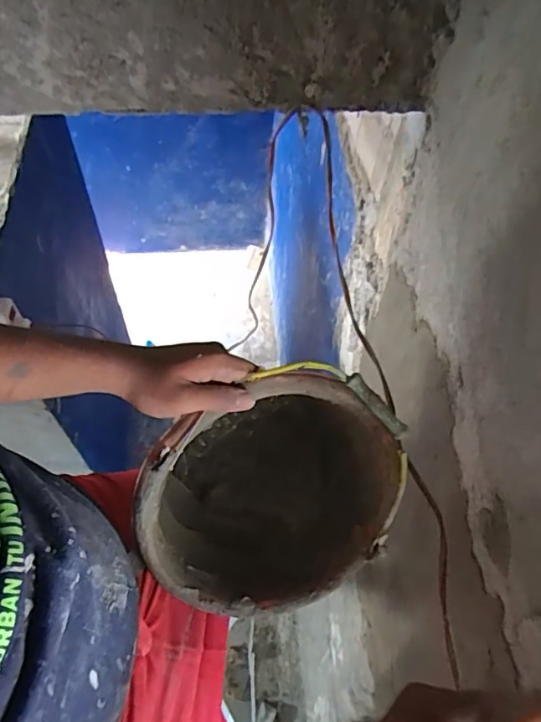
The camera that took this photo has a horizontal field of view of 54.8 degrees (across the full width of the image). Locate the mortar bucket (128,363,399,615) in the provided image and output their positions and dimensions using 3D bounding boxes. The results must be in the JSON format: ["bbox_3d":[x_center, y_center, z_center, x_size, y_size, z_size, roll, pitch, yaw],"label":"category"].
[{"bbox_3d":[-0.017,0.122,0.616,0.275,0.289,0.247,-13,24,-12],"label":"mortar bucket"}]

